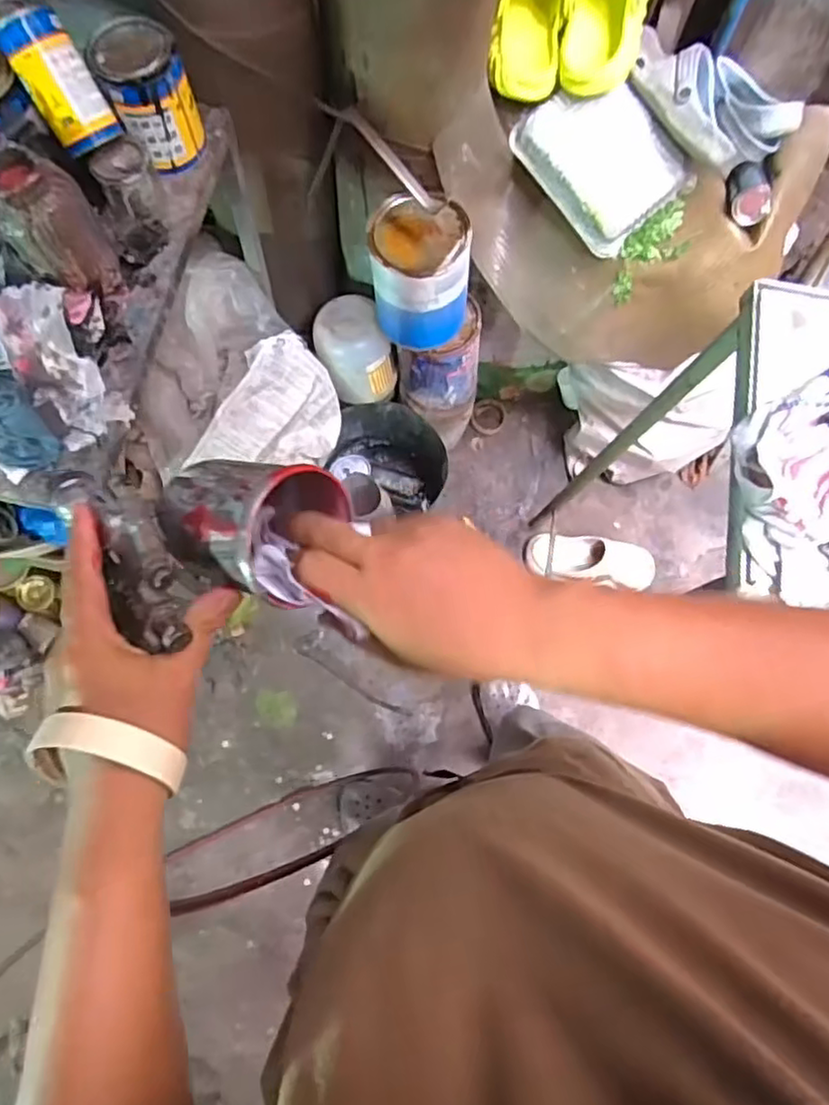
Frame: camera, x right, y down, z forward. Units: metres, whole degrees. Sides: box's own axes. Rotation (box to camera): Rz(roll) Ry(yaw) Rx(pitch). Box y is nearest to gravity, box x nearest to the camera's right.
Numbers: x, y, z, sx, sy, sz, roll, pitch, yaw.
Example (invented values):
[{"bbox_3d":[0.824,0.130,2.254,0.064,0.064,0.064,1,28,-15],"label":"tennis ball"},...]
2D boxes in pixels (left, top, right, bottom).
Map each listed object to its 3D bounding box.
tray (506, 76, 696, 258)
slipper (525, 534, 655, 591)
[{"bbox_3d":[0.285,-0.602,1.010,0.174,0.049,0.236,-38,96,26],"label":"tray"},{"bbox_3d":[0.405,0.015,1.493,0.289,0.084,0.097,5,74,0],"label":"slipper"}]

